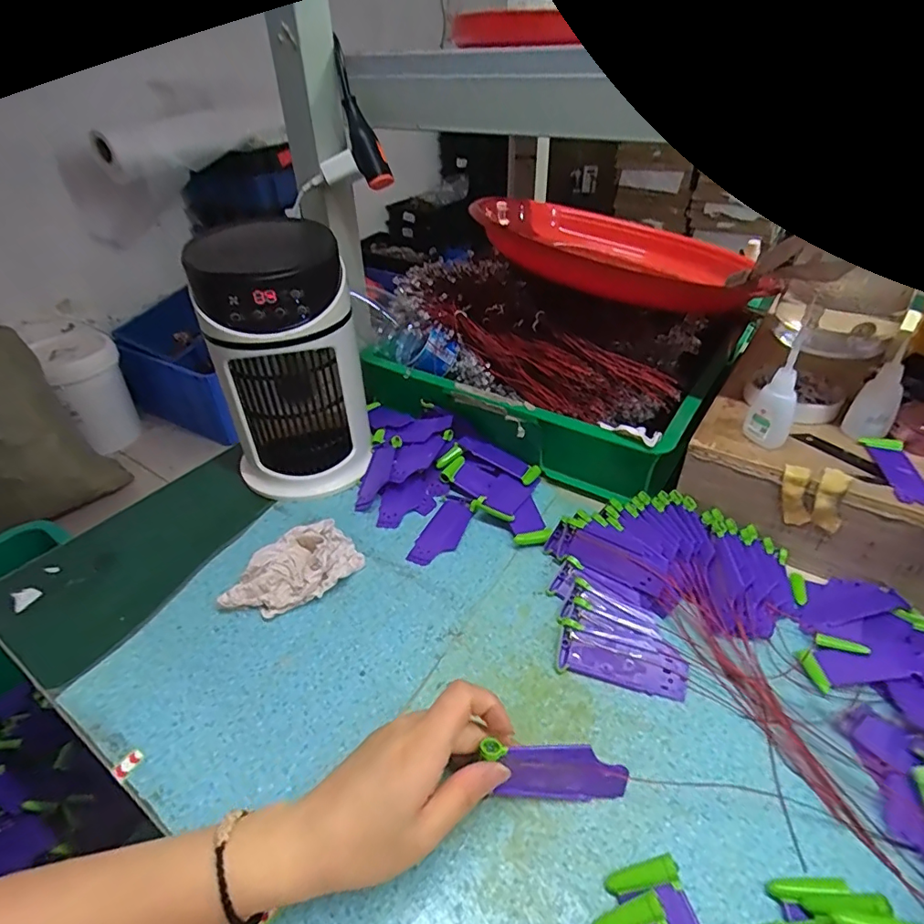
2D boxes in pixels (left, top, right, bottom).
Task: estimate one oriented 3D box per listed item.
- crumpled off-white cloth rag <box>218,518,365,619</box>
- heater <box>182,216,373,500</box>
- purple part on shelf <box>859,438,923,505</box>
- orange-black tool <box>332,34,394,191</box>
[{"bbox_3d":[-0.141,0.092,0.443,0.062,0.028,0.107,27,45,33],"label":"crumpled off-white cloth rag"},{"bbox_3d":[-0.166,-0.095,0.514,0.131,0.228,0.123,-2,36,0],"label":"heater"},{"bbox_3d":[0.341,0.007,0.409,0.031,0.007,0.077,7,37,12],"label":"purple part on shelf"},{"bbox_3d":[-0.092,-0.306,0.465,0.028,0.120,0.021,-26,14,-29],"label":"orange-black tool"}]

